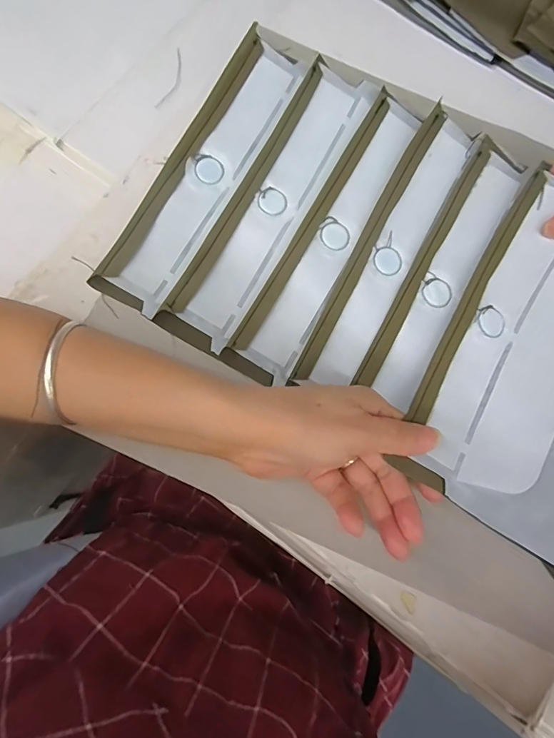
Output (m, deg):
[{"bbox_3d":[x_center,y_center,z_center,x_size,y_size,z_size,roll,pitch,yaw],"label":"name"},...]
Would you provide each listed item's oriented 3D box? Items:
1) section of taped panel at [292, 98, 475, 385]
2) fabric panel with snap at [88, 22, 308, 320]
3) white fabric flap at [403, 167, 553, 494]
[{"bbox_3d":[0.081,-0.087,0.313,0.043,0.016,0.223,28,81,5],"label":"section of taped panel"},{"bbox_3d":[-0.057,-0.157,0.331,0.055,0.009,0.241,28,81,5],"label":"fabric panel with snap"},{"bbox_3d":[0.174,-0.026,0.292,0.101,0.034,0.217,26,83,4],"label":"white fabric flap"}]

